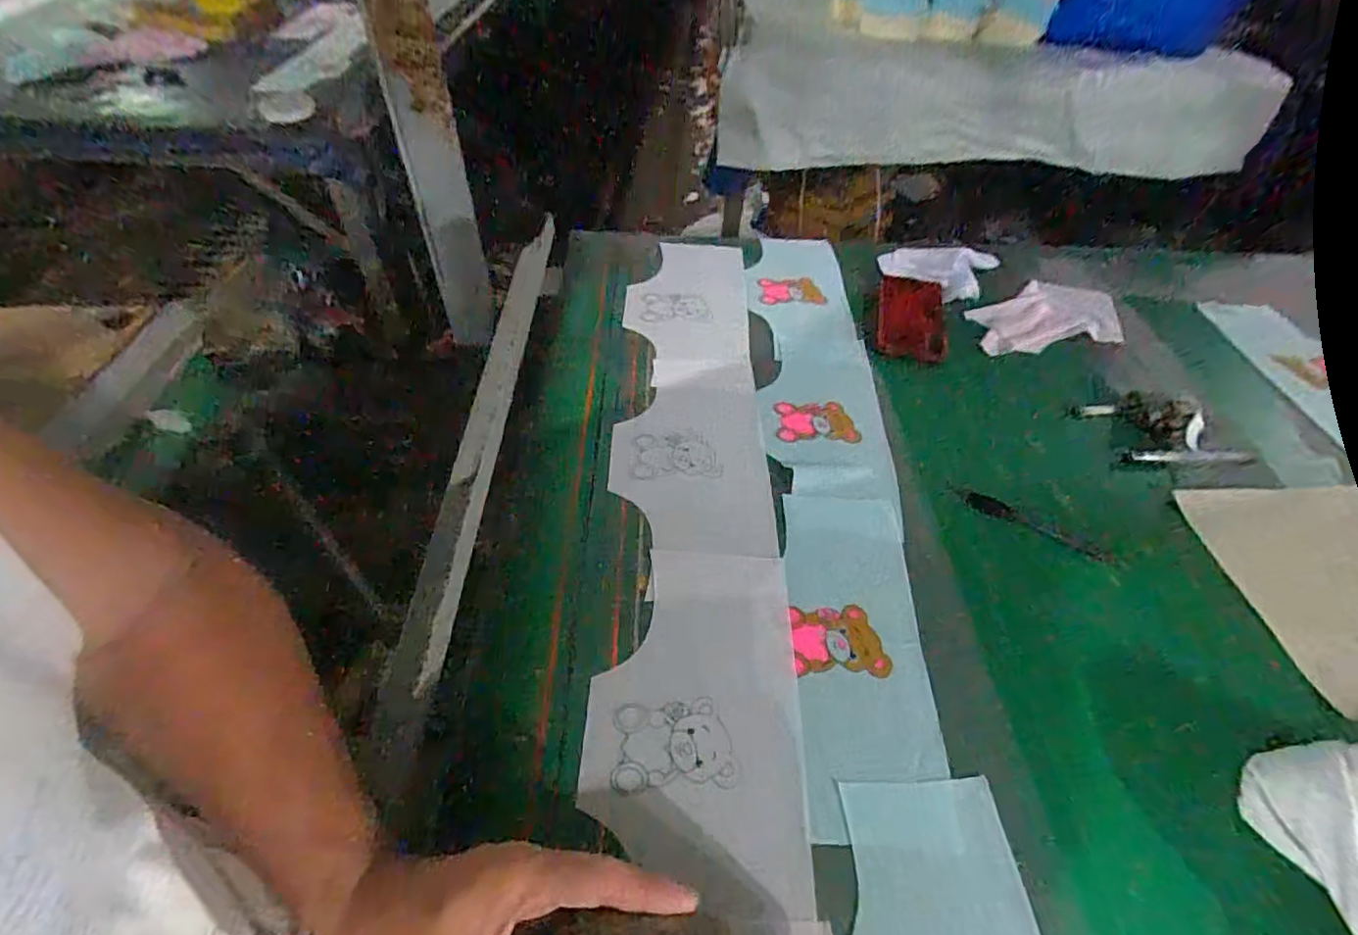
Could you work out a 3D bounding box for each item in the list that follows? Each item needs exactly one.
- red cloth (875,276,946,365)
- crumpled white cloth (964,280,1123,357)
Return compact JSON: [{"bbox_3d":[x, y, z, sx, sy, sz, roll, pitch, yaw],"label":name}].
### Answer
[{"bbox_3d":[0.295,-0.196,0.794,0.084,0.014,0.168,12,49,8],"label":"red cloth"},{"bbox_3d":[0.472,-0.197,0.806,0.223,0.010,0.111,-12,50,-13],"label":"crumpled white cloth"}]

